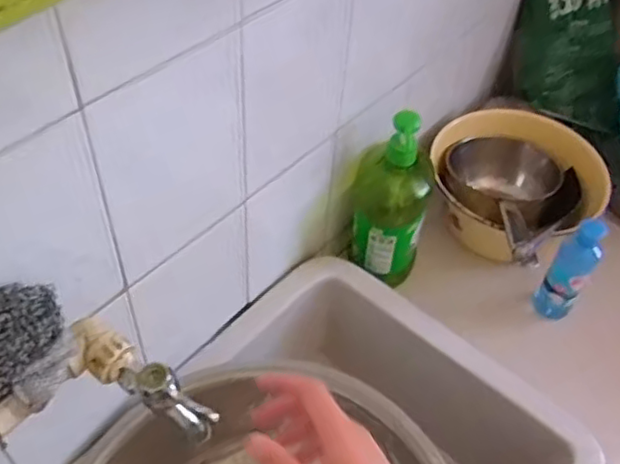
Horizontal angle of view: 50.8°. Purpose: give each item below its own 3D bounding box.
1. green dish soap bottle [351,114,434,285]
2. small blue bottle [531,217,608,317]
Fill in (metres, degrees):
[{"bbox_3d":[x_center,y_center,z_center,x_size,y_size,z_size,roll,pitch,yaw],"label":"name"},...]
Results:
[{"bbox_3d":[0.099,-0.034,0.811,0.093,0.255,0.091,11,49,5],"label":"green dish soap bottle"},{"bbox_3d":[0.325,0.044,0.809,0.047,0.155,0.045,32,54,21],"label":"small blue bottle"}]

